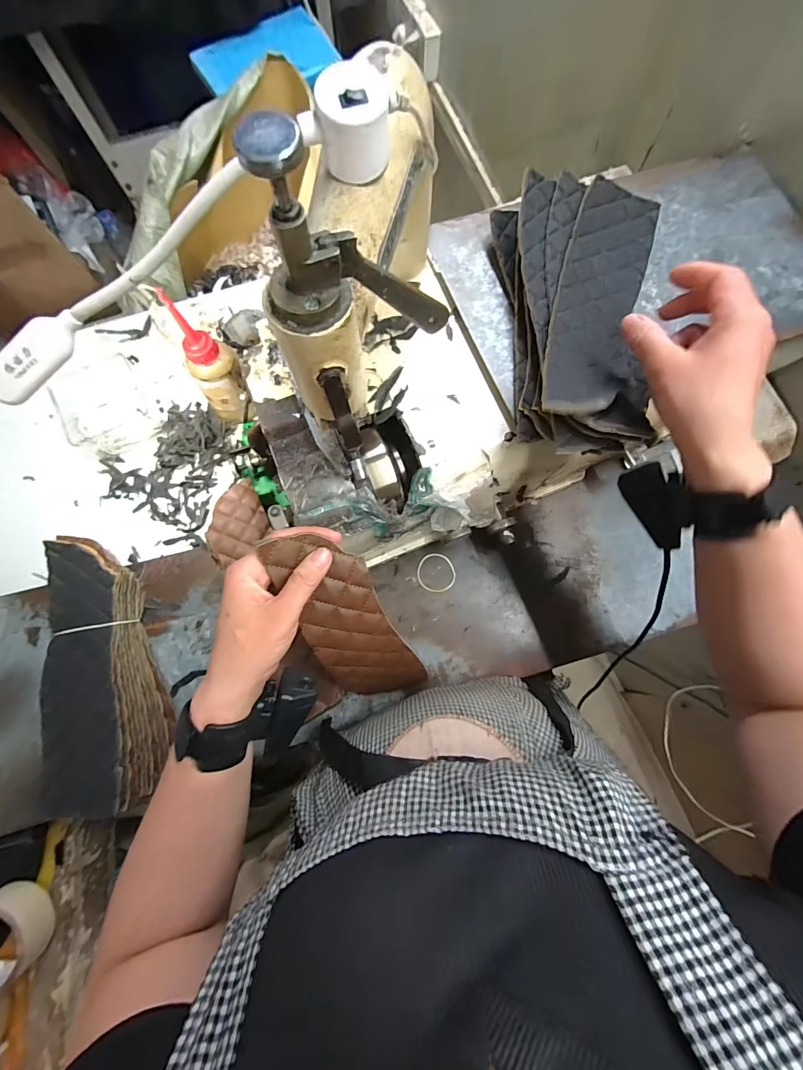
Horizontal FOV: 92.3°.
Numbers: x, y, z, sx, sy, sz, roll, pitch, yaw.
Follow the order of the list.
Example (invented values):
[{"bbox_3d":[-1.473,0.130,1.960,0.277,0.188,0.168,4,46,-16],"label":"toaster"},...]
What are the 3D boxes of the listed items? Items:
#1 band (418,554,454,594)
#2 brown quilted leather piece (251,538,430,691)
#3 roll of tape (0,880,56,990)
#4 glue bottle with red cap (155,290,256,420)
[{"bbox_3d":[0.044,0.047,0.482,0.046,0.004,0.048,0,81,1],"label":"band"},{"bbox_3d":[-0.040,0.090,0.341,0.072,0.233,0.030,-32,37,-9],"label":"brown quilted leather piece"},{"bbox_3d":[-0.433,0.434,0.410,0.084,0.049,0.081,0,78,0],"label":"roll of tape"},{"bbox_3d":[-0.214,-0.186,0.444,0.057,0.160,0.048,2,79,0],"label":"glue bottle with red cap"}]

